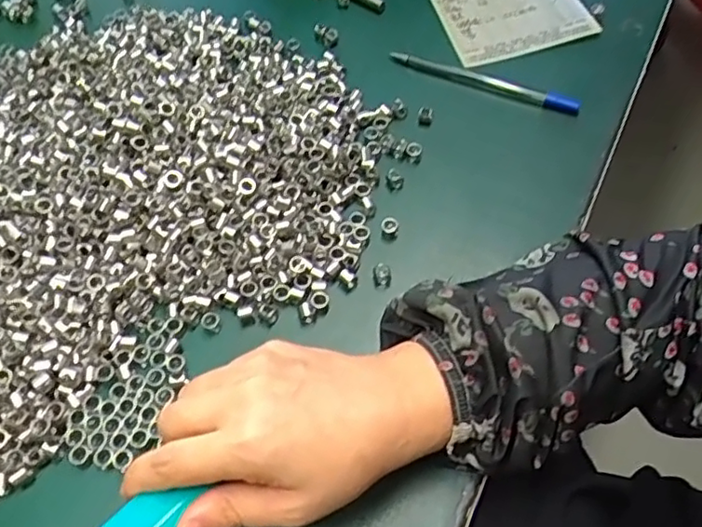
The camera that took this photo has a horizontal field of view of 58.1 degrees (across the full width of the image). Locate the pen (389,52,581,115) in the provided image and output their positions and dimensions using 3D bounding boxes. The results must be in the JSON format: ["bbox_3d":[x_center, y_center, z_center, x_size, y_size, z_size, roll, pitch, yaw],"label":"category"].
[{"bbox_3d":[0.093,-0.131,0.450,0.138,0.008,0.010,23,64,15],"label":"pen"}]

